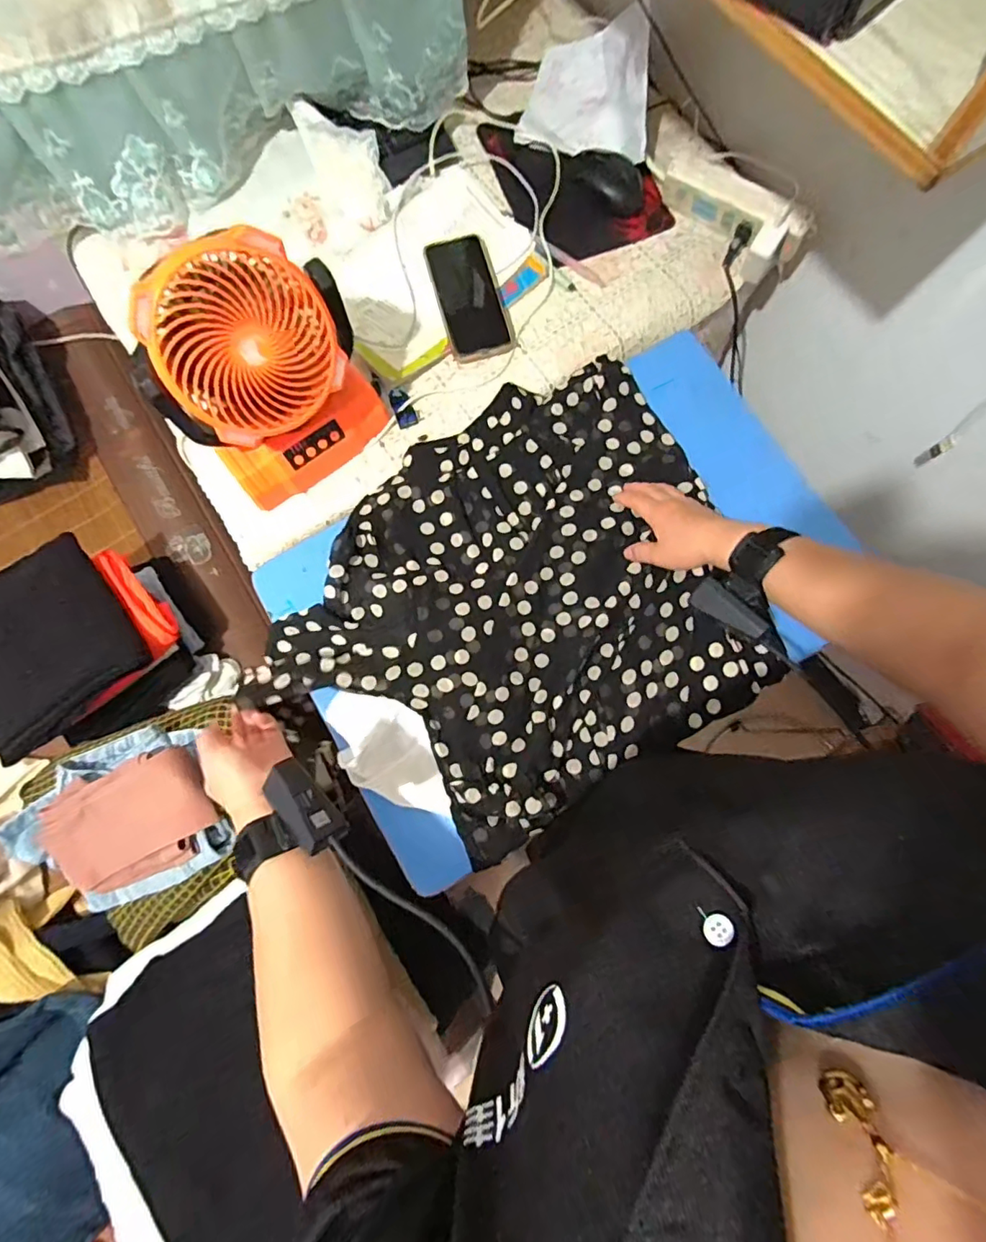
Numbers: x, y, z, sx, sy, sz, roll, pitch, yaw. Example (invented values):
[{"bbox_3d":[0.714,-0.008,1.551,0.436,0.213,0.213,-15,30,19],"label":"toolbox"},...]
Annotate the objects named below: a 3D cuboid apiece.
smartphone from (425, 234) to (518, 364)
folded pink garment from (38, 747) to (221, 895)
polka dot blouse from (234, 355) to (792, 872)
[{"bbox_3d":[-0.028,-0.404,0.671,0.079,0.013,0.158,-16,84,-1],"label":"smartphone"},{"bbox_3d":[-0.417,0.233,0.605,0.211,0.038,0.131,-28,98,11],"label":"folded pink garment"},{"bbox_3d":[0.028,-0.024,0.566,0.483,0.059,0.423,-30,79,-5],"label":"polka dot blouse"}]

